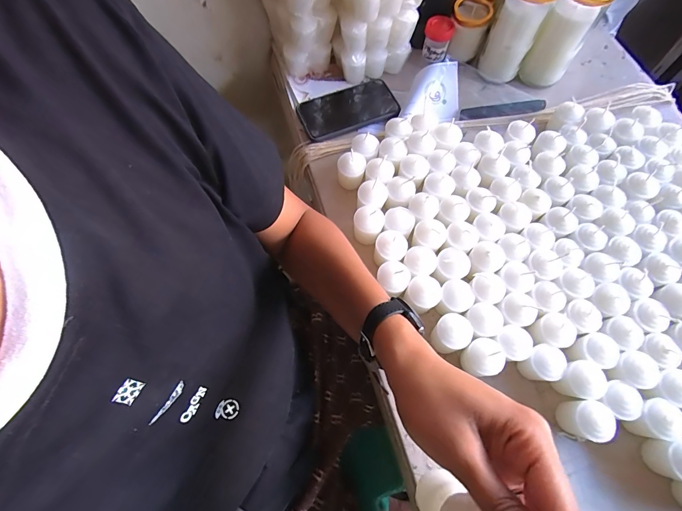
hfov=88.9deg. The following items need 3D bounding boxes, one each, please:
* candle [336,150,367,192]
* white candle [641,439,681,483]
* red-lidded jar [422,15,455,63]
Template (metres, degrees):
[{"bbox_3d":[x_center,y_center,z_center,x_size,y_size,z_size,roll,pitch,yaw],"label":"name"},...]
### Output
[{"bbox_3d":[0.014,-0.119,0.482,0.036,0.046,0.036,-1,67,2],"label":"candle"},{"bbox_3d":[0.338,0.207,0.352,0.039,0.052,0.038,2,68,3],"label":"white candle"},{"bbox_3d":[0.155,-0.349,0.564,0.043,0.054,0.042,-1,67,2],"label":"red-lidded jar"}]

